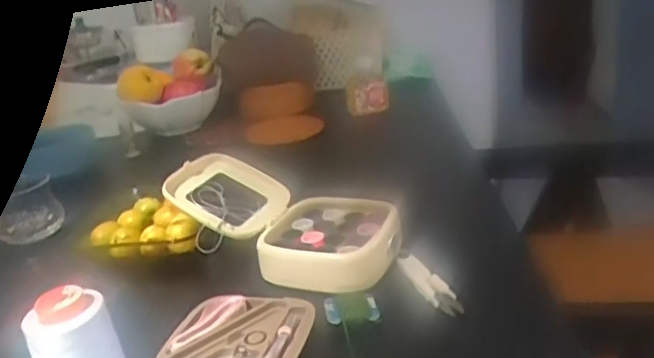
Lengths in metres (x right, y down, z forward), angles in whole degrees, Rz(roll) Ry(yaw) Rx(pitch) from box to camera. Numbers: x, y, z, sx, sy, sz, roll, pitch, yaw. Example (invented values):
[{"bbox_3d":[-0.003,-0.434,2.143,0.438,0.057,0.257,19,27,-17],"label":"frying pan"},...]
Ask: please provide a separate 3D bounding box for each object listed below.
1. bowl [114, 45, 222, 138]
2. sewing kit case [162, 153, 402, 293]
[{"bbox_3d":[-0.272,-0.151,1.092,0.143,0.133,0.162,-7,22,2],"label":"bowl"},{"bbox_3d":[-0.043,0.036,0.611,0.242,0.055,0.130,22,34,26],"label":"sewing kit case"}]

